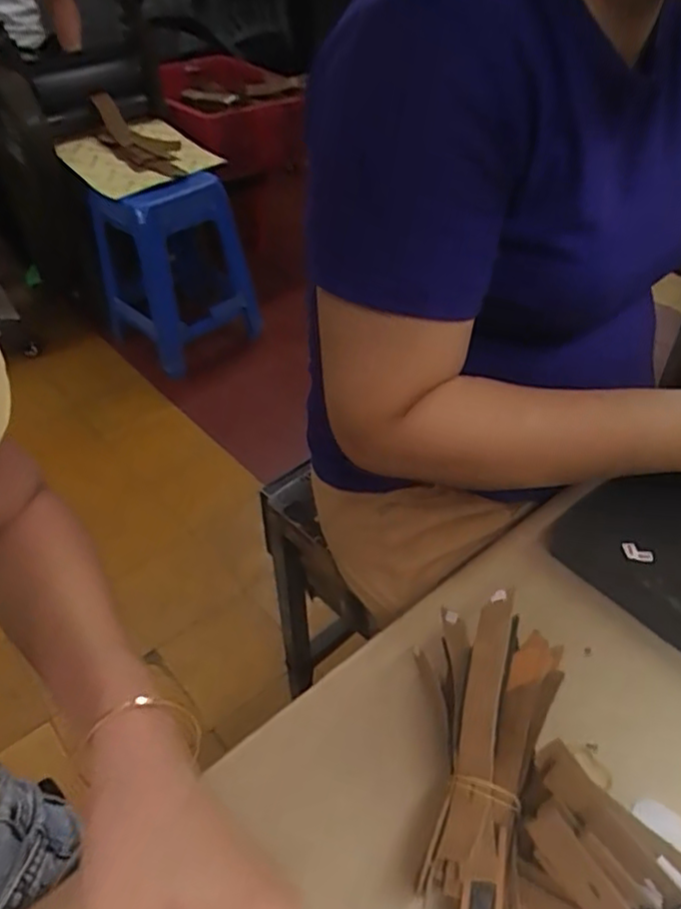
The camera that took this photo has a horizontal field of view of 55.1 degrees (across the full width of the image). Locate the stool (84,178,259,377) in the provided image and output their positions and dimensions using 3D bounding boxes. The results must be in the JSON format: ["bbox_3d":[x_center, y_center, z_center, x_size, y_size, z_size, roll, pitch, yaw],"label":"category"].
[{"bbox_3d":[-0.443,-0.485,1.704,0.296,0.443,0.329,-33,50,-28],"label":"stool"}]

